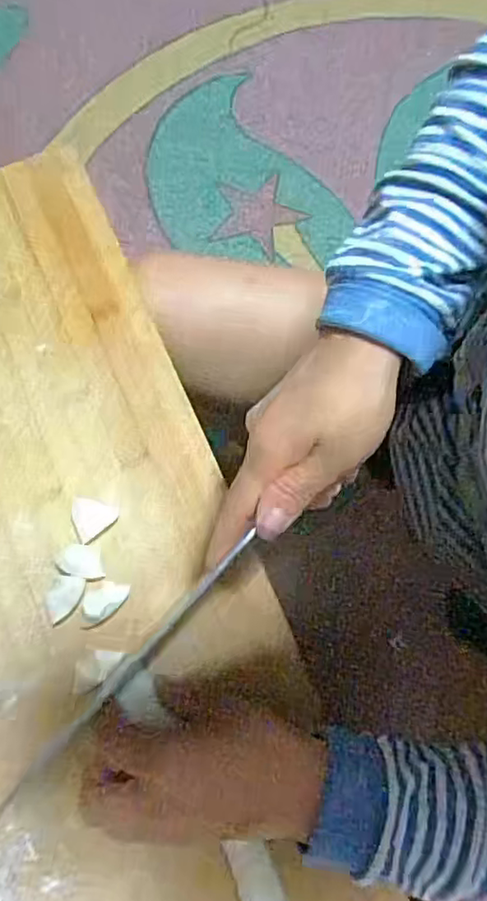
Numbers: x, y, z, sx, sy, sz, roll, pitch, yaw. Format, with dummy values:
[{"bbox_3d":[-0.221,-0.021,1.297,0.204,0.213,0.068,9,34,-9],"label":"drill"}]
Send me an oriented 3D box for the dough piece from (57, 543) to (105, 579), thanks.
[{"bbox_3d":[-0.108,0.074,0.415,0.031,0.004,0.022,6,77,1],"label":"dough piece"}]

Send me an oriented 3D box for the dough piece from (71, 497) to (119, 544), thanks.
[{"bbox_3d":[-0.105,0.043,0.425,0.030,0.004,0.028,-38,79,-8],"label":"dough piece"}]

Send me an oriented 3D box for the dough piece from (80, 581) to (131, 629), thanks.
[{"bbox_3d":[-0.092,0.101,0.406,0.029,0.006,0.030,5,77,1],"label":"dough piece"}]

